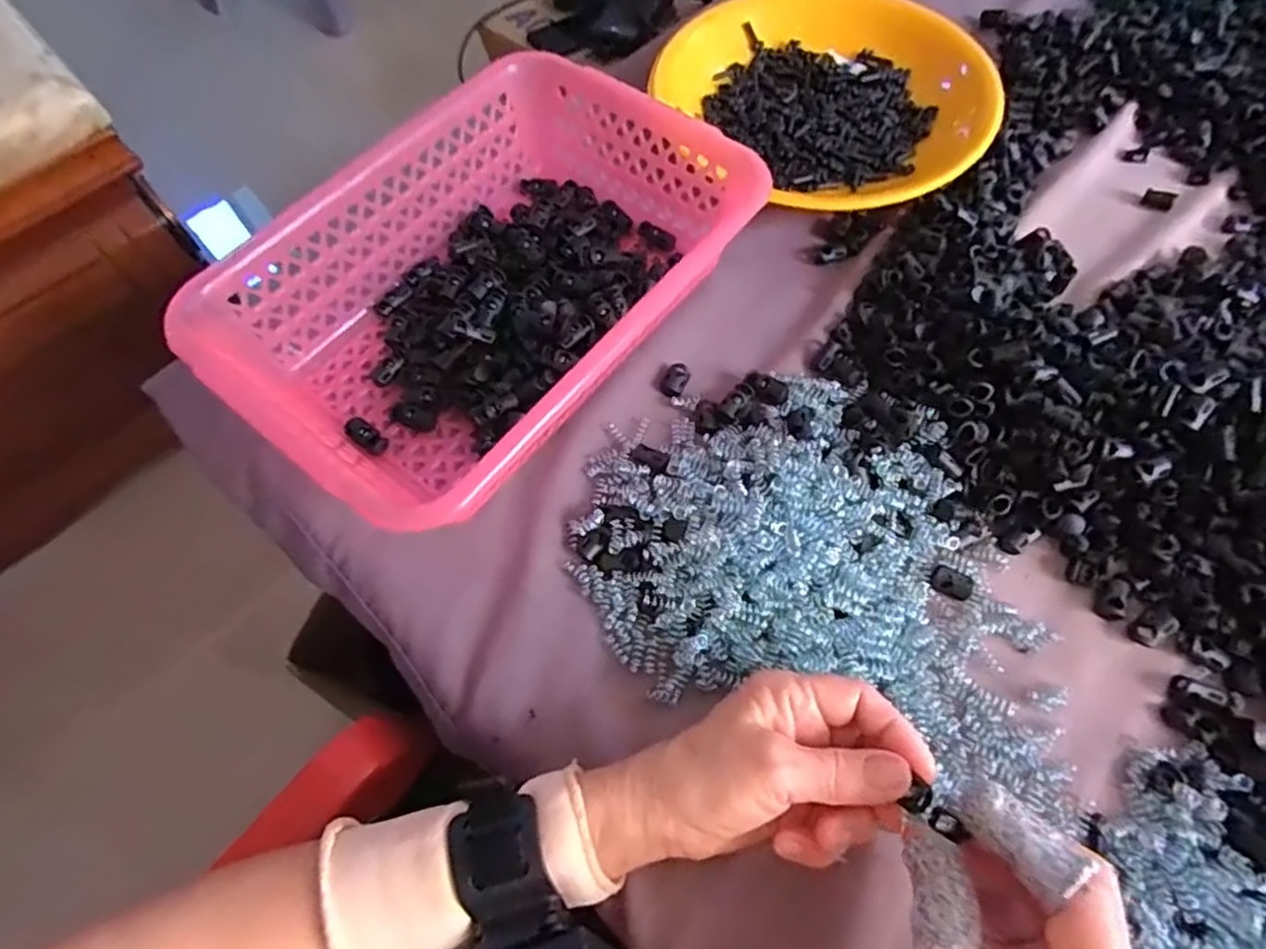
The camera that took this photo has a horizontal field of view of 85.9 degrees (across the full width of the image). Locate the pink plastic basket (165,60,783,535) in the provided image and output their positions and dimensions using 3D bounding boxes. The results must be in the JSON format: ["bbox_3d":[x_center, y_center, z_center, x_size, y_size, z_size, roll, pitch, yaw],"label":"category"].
[{"bbox_3d":[-0.082,-0.116,0.408,0.209,0.066,0.303,35,70,18],"label":"pink plastic basket"}]

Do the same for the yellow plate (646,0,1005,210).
[{"bbox_3d":[0.151,-0.285,0.501,0.189,0.032,0.225,-36,67,-15],"label":"yellow plate"}]

